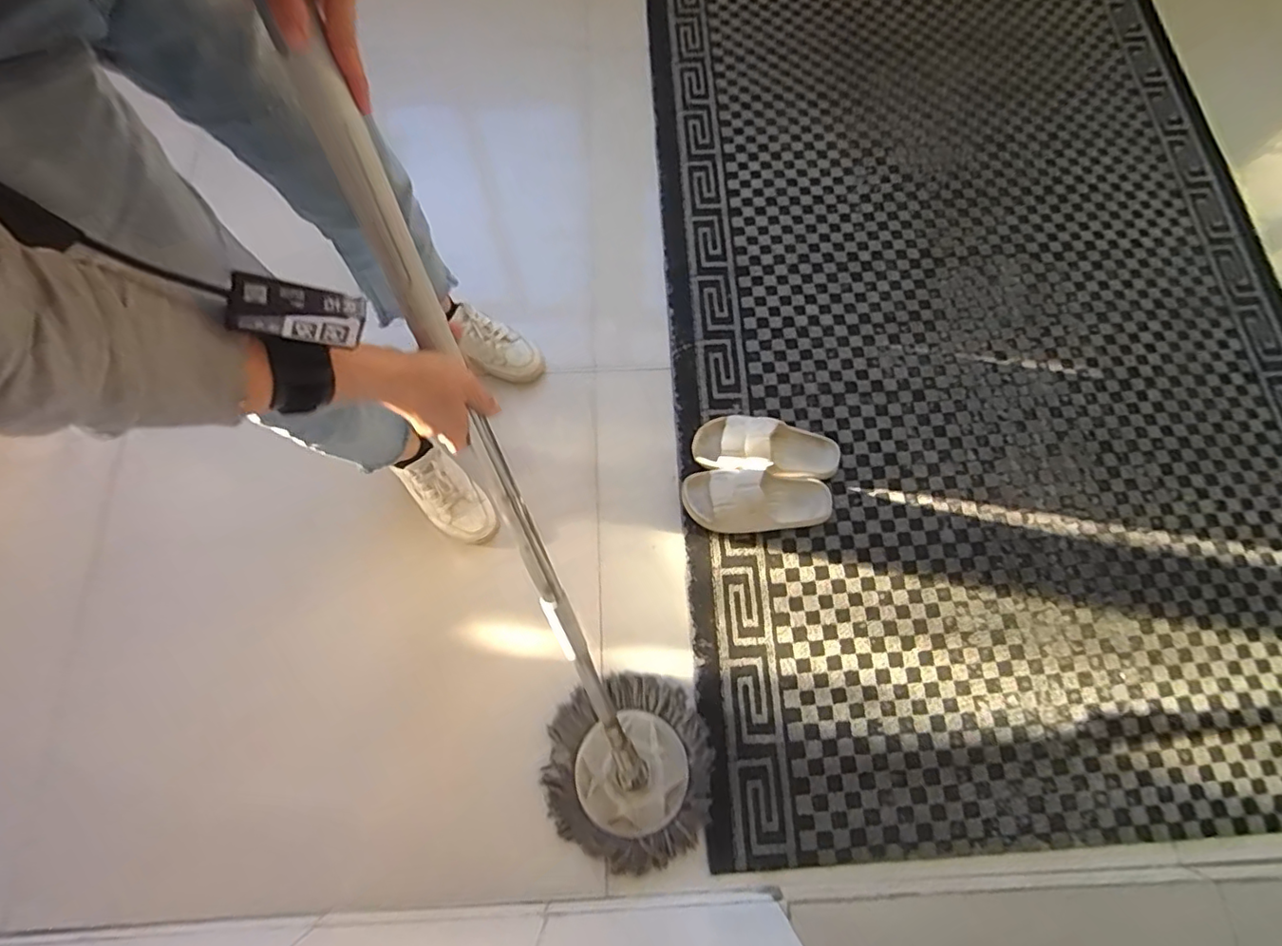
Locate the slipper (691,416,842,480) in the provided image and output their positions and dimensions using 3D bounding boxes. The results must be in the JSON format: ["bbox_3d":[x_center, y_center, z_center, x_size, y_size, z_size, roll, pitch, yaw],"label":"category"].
[{"bbox_3d":[0.211,-0.043,0.972,0.238,0.062,0.096,4,71,-1],"label":"slipper"}]

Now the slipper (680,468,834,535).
[{"bbox_3d":[0.189,0.044,0.941,0.238,0.059,0.106,-3,71,-3],"label":"slipper"}]

